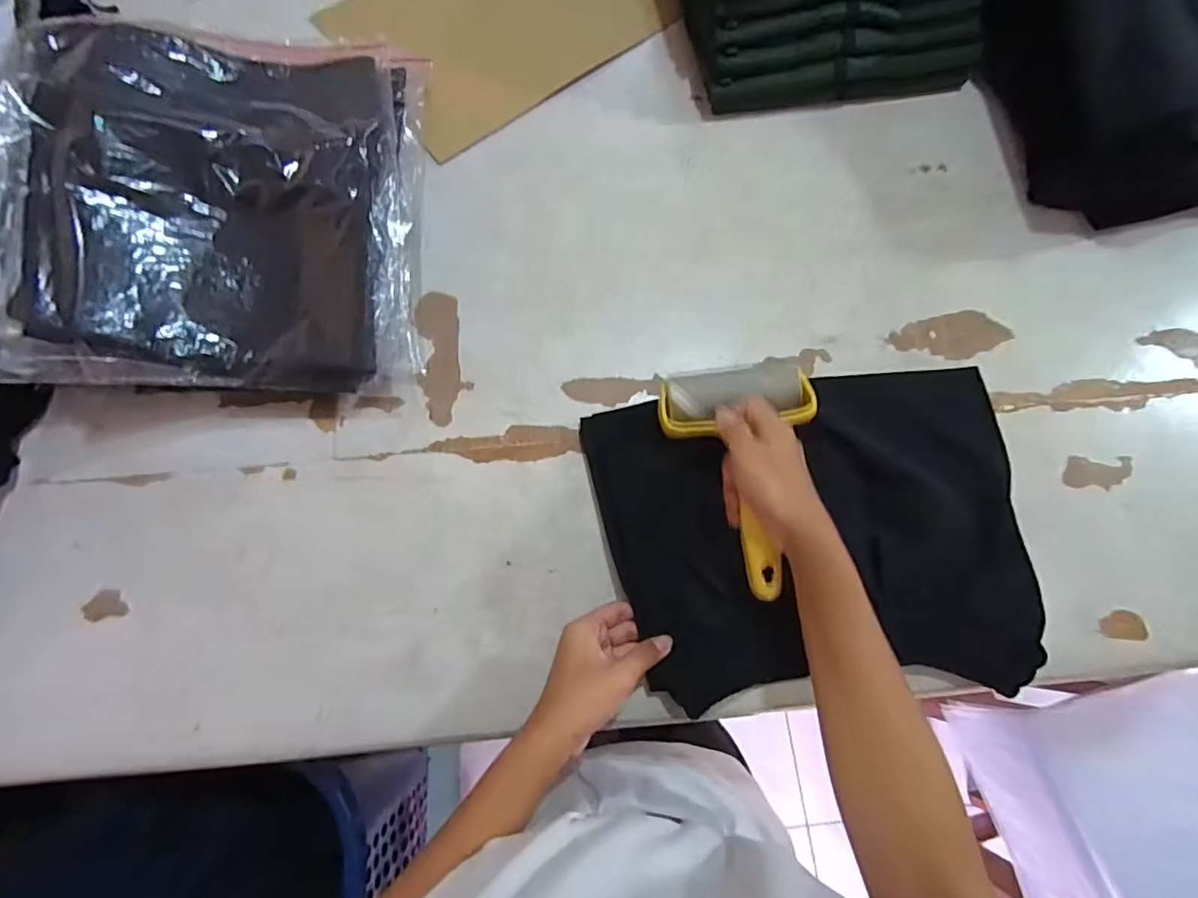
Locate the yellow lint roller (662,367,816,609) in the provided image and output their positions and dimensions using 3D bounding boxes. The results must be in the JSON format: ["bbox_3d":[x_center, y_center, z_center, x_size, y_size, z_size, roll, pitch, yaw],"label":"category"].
[{"bbox_3d":[0.100,0.017,0.406,0.113,0.037,0.173,6,72,2],"label":"yellow lint roller"}]

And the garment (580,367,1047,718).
[{"bbox_3d":[0.163,0.056,0.429,0.325,0.028,0.242,-3,72,-1],"label":"garment"}]

